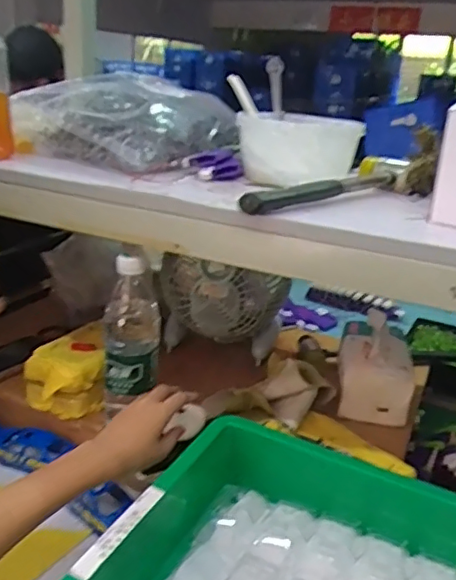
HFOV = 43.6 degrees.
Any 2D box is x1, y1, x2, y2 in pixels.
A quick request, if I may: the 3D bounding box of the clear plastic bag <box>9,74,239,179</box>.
[{"bbox_3d":[-0.146,-0.241,0.813,0.257,0.095,0.218,16,24,28],"label":"clear plastic bag"}]

